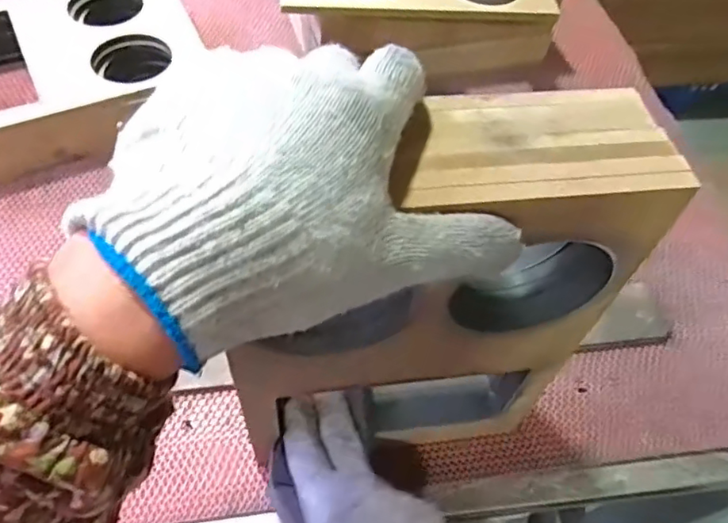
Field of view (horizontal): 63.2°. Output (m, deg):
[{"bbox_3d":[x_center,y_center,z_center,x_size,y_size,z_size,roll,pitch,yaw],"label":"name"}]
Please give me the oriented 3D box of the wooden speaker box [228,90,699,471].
[{"bbox_3d":[0.026,0.028,0.333,0.191,0.248,0.071,-7,57,-10],"label":"wooden speaker box"}]

